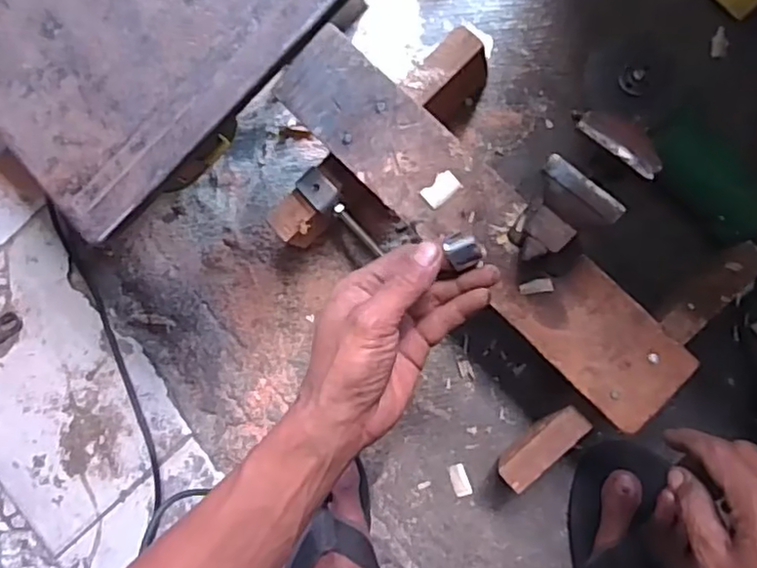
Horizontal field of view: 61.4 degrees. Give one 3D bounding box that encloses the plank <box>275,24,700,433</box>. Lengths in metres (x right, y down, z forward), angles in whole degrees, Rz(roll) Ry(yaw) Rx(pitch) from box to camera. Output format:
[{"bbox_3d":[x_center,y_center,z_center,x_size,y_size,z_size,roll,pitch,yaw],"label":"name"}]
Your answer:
[{"bbox_3d":[0.075,-0.053,0.520,0.082,0.018,0.402,-45,82,6],"label":"plank"}]

